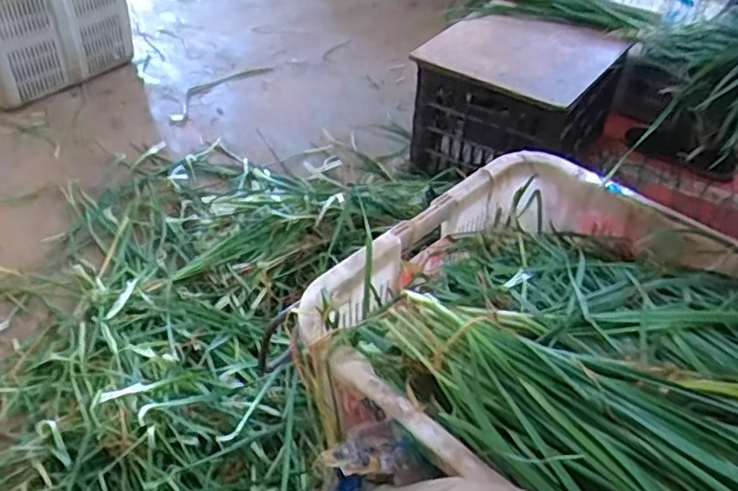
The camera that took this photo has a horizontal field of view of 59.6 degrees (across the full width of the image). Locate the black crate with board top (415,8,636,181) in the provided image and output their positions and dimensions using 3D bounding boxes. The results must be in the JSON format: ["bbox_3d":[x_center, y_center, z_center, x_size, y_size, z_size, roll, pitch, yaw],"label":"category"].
[{"bbox_3d":[0.294,-0.305,1.286,0.320,0.223,0.354,26,47,22],"label":"black crate with board top"}]

